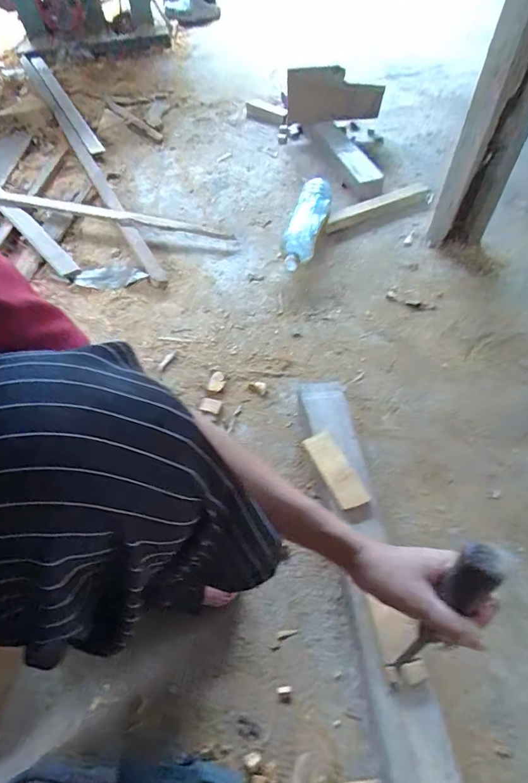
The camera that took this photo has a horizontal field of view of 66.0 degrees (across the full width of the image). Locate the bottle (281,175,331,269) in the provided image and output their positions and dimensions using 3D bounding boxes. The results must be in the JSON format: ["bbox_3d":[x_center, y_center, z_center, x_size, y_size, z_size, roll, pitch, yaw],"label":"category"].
[{"bbox_3d":[0.101,-0.399,0.959,0.077,0.078,0.323,12,57,11],"label":"bottle"}]

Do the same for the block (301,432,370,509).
[{"bbox_3d":[0.103,0.109,0.576,0.044,0.016,0.117,-23,57,-13],"label":"block"}]

